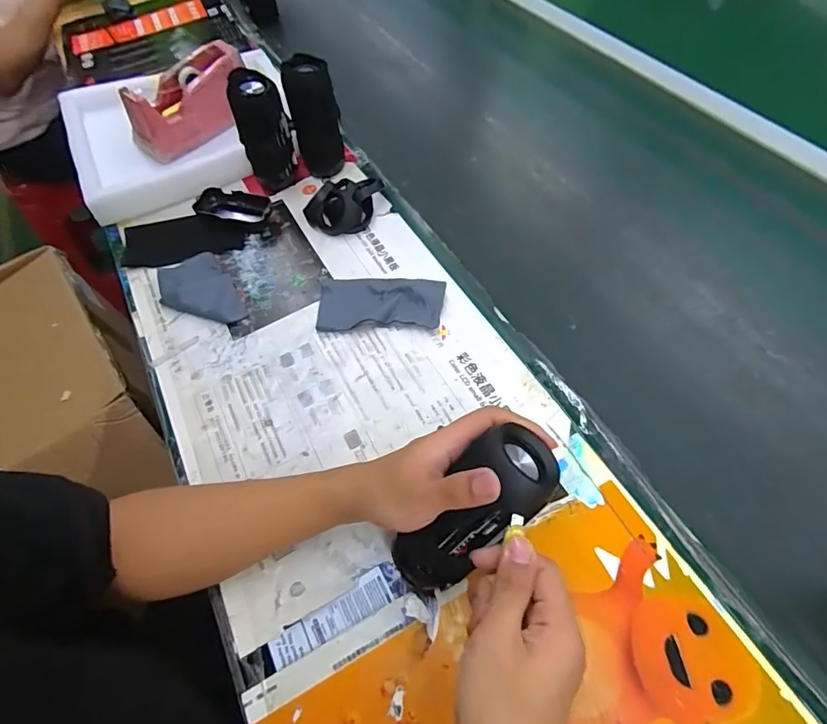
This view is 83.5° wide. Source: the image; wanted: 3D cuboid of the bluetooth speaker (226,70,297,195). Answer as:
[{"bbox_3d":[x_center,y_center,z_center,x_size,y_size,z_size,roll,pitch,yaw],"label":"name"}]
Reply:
[{"bbox_3d":[-0.203,-0.312,0.642,0.067,0.150,0.055,-20,59,-6],"label":"bluetooth speaker"}]

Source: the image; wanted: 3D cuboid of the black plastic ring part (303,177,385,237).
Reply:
[{"bbox_3d":[-0.092,-0.213,0.632,0.110,0.042,0.065,-16,58,-3],"label":"black plastic ring part"}]

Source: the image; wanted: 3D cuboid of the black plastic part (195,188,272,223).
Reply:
[{"bbox_3d":[-0.258,-0.227,0.672,0.111,0.025,0.045,1,59,7],"label":"black plastic part"}]

